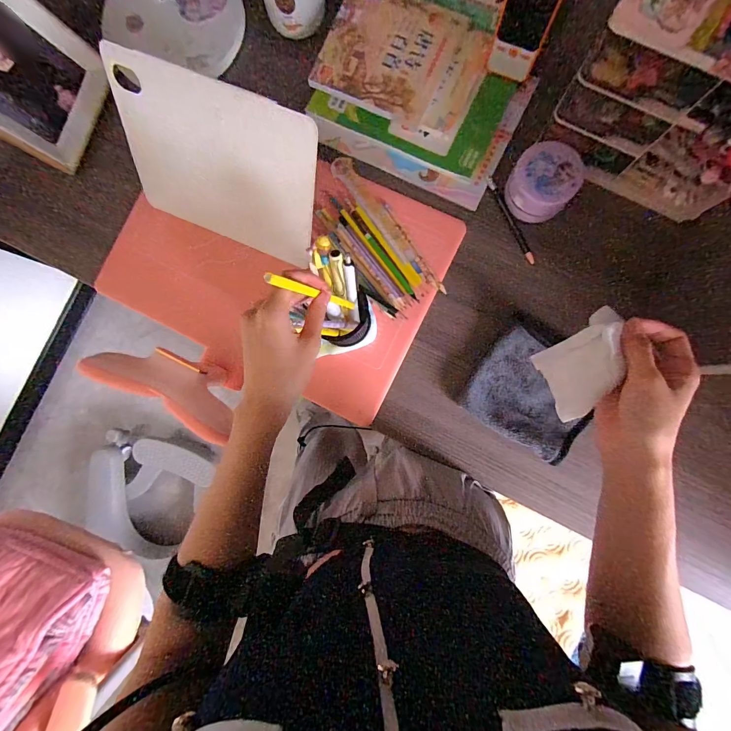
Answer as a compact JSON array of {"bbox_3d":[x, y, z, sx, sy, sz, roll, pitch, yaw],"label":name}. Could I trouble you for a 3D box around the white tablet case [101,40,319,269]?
[{"bbox_3d":[-0.188,-0.251,0.454,0.271,0.190,0.017,26,51,6],"label":"white tablet case"}]

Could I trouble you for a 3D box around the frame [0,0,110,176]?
[{"bbox_3d":[-0.482,-0.413,0.493,0.021,0.191,0.191,19,90,24],"label":"frame"}]

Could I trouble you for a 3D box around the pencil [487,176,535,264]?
[{"bbox_3d":[0.207,-0.208,0.500,0.011,0.009,0.140,-24,86,2],"label":"pencil"}]

